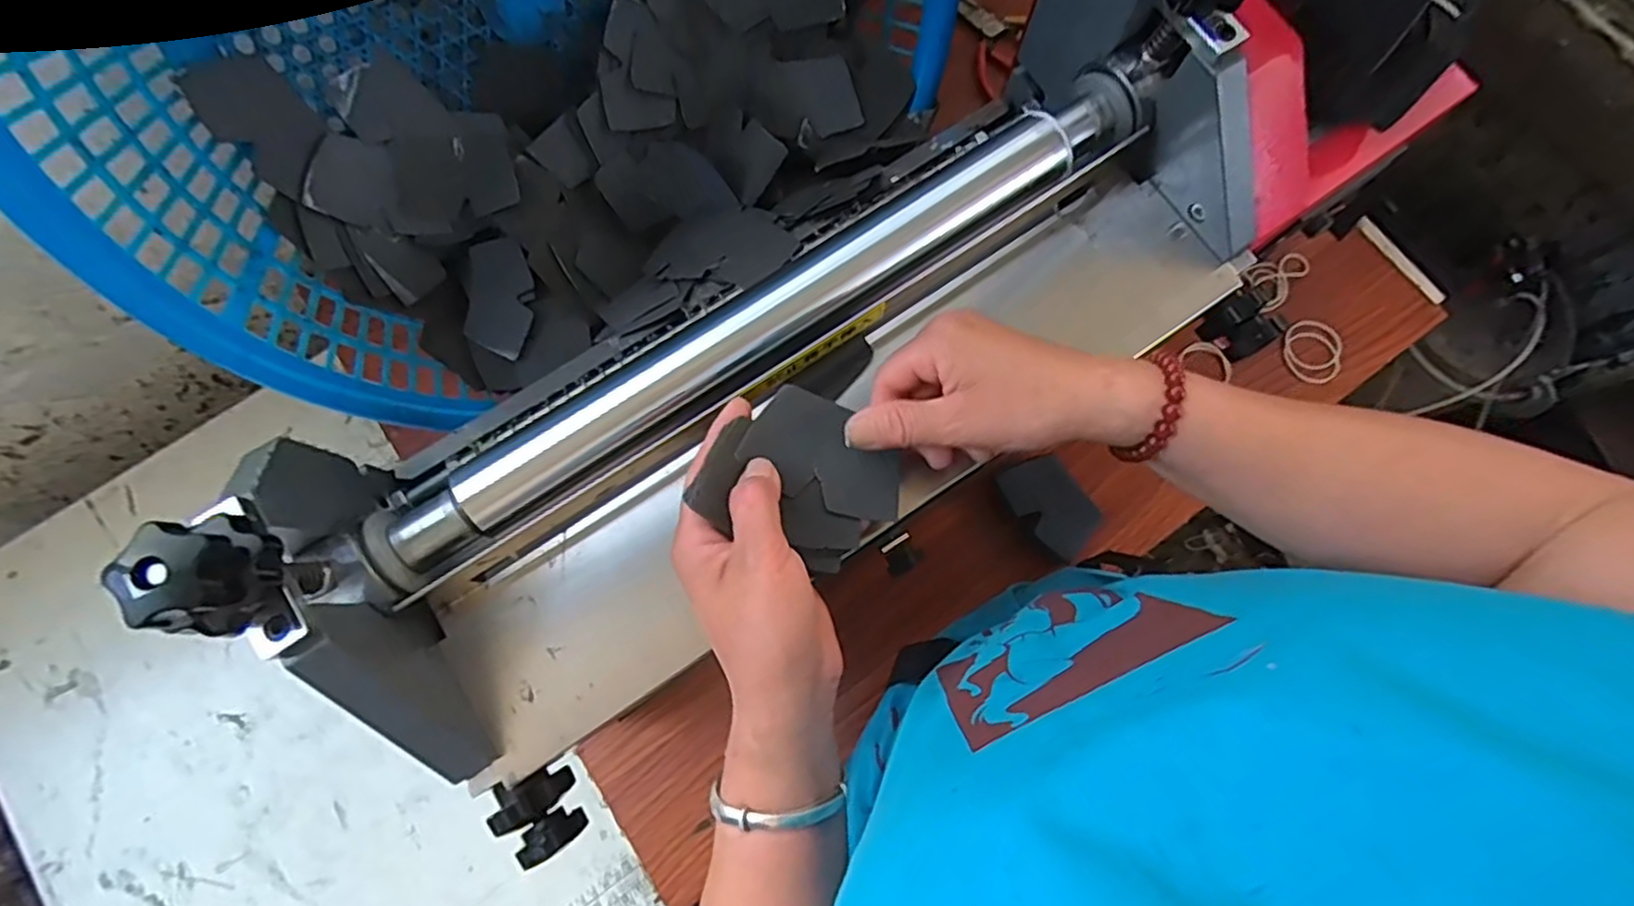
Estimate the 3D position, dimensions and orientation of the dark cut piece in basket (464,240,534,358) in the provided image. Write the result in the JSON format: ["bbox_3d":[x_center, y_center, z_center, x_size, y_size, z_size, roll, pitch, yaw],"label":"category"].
[{"bbox_3d":[-0.233,-0.112,0.519,0.049,0.009,0.081,5,95,6],"label":"dark cut piece in basket"}]

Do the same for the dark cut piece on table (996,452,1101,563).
[{"bbox_3d":[0.187,0.039,0.564,0.051,0.008,0.082,-37,85,0],"label":"dark cut piece on table"}]

